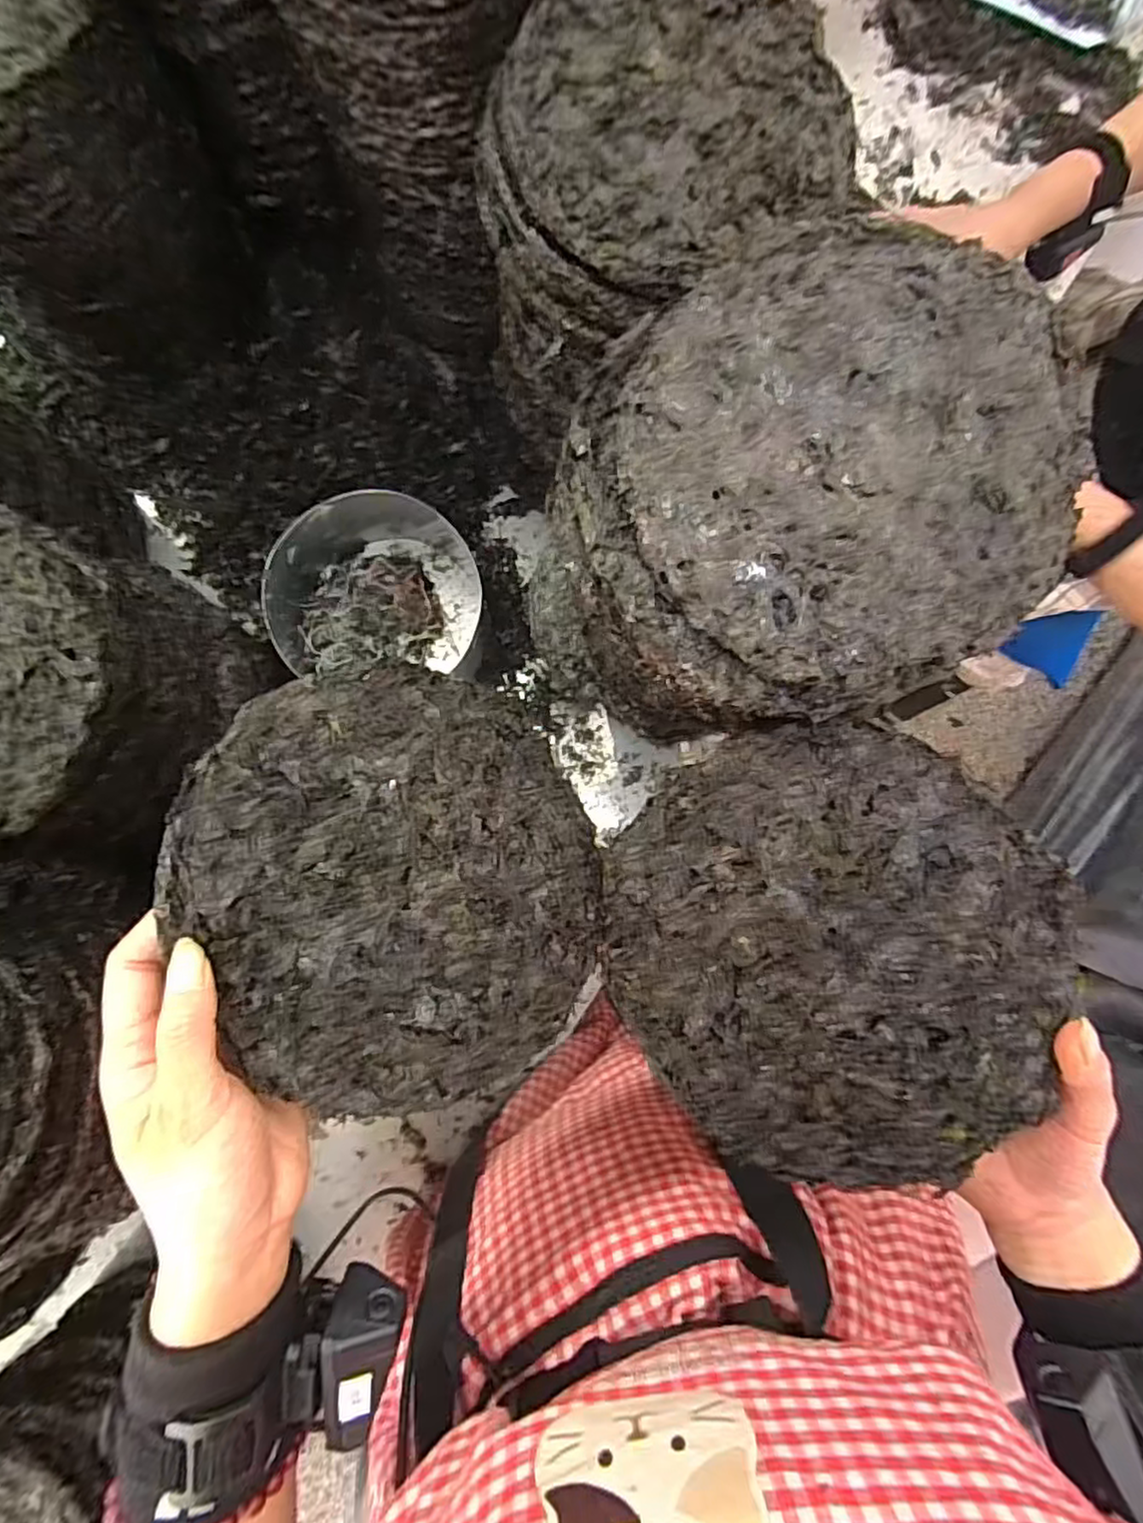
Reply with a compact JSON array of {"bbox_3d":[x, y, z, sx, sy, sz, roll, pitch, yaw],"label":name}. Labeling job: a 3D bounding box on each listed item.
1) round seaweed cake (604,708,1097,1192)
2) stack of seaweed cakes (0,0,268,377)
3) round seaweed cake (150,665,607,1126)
[{"bbox_3d":[0.110,0.082,0.302,0.189,0.013,0.189,-3,82,21],"label":"round seaweed cake"},{"bbox_3d":[-0.380,-0.453,0.511,0.208,0.227,0.197,-18,84,-5],"label":"stack of seaweed cakes"},{"bbox_3d":[-0.073,0.051,0.309,0.180,0.015,0.189,6,75,-23],"label":"round seaweed cake"}]

